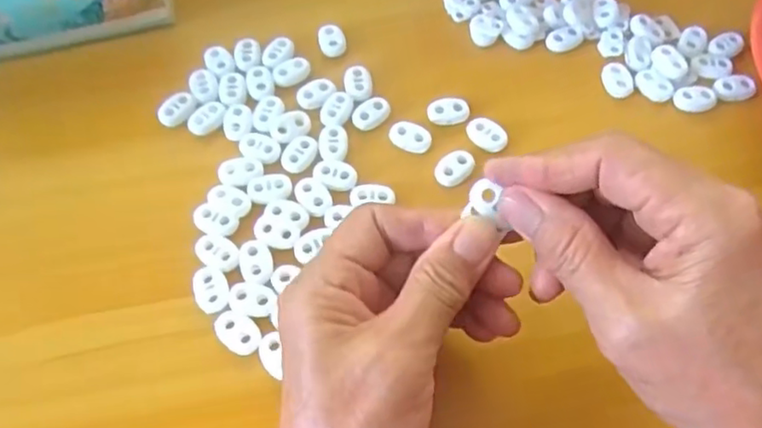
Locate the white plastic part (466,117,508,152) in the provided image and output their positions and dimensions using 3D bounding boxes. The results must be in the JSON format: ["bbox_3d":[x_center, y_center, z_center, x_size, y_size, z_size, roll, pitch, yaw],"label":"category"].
[{"bbox_3d":[0.056,-0.042,0.349,0.023,0.004,0.016,29,65,15],"label":"white plastic part"}]

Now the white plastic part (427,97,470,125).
[{"bbox_3d":[0.037,-0.056,0.357,0.022,0.004,0.015,-4,61,-2],"label":"white plastic part"}]

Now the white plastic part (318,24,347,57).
[{"bbox_3d":[-0.028,-0.101,0.383,0.015,0.007,0.019,-7,61,-4],"label":"white plastic part"}]

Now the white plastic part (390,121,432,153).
[{"bbox_3d":[0.016,-0.041,0.349,0.023,0.004,0.015,23,63,12],"label":"white plastic part"}]

